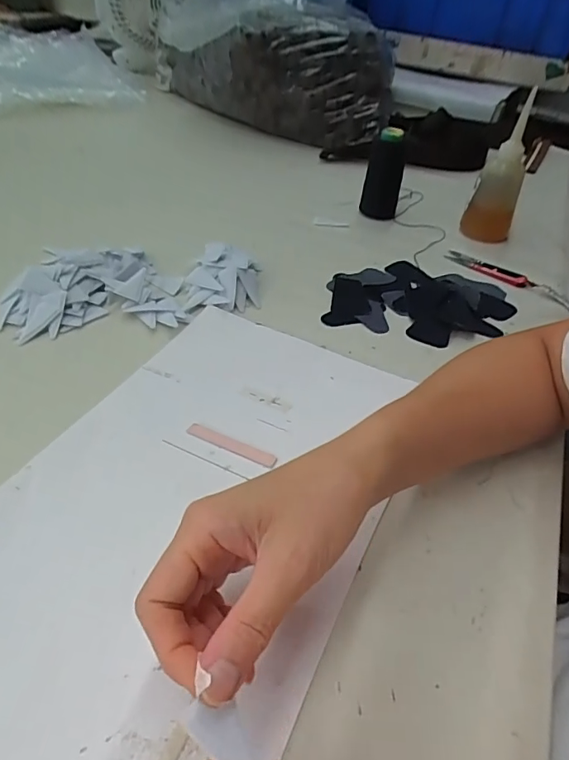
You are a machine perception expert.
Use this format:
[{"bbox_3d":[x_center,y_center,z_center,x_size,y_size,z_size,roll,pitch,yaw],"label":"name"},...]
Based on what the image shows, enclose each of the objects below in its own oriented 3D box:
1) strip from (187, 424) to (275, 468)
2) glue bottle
[{"bbox_3d":[-0.040,0.048,0.367,0.073,0.004,0.013,21,44,13],"label":"strip"},{"bbox_3d":[0.288,-0.264,0.636,0.063,0.151,0.053,25,45,17],"label":"glue bottle"}]

